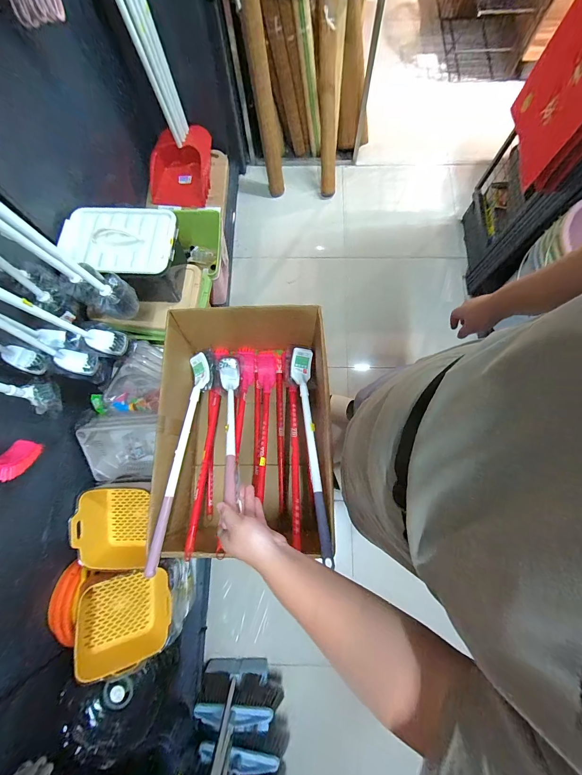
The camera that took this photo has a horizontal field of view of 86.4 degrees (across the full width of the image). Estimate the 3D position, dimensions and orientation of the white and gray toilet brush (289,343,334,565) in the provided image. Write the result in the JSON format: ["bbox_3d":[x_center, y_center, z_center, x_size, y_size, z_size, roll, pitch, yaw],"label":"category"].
[{"bbox_3d":[0.051,0.126,0.754,0.061,0.039,0.512,-6,62,-1],"label":"white and gray toilet brush"}]

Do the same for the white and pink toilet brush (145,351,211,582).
[{"bbox_3d":[-0.267,0.149,0.762,0.062,0.064,0.528,3,59,2],"label":"white and pink toilet brush"}]

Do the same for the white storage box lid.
[{"bbox_3d":[-0.525,-0.458,0.944,0.348,0.024,0.242,6,76,3],"label":"white storage box lid"}]

